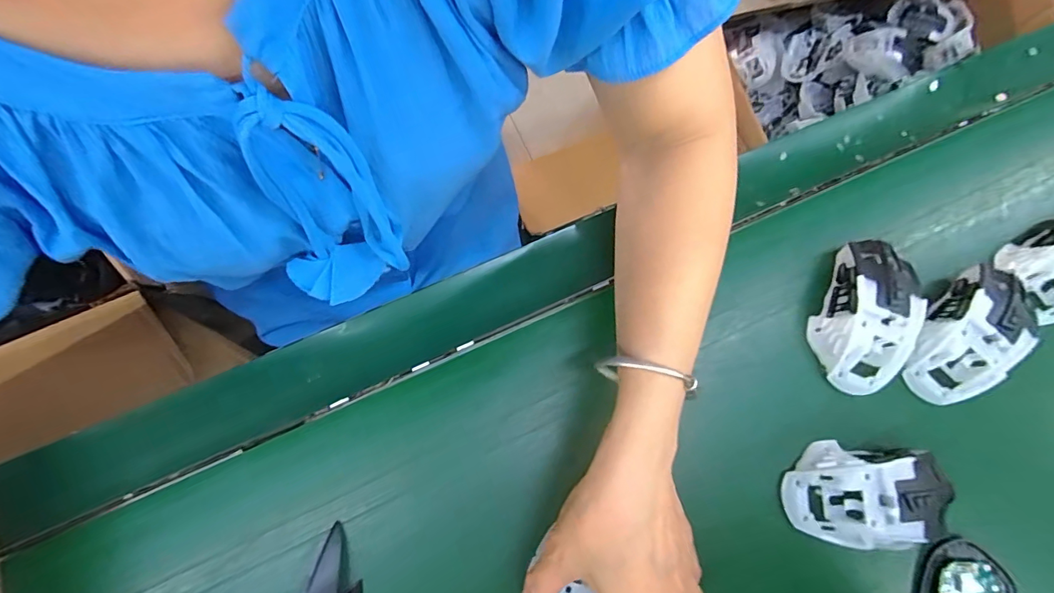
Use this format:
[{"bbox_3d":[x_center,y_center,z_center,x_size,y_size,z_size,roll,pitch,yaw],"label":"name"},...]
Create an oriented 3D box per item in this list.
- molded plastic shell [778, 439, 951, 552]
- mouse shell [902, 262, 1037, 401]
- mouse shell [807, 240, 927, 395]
[{"bbox_3d":[0.242,0.137,0.308,0.113,0.039,0.066,8,79,-3],"label":"molded plastic shell"},{"bbox_3d":[0.339,0.030,0.337,0.112,0.035,0.059,-42,86,-10],"label":"mouse shell"},{"bbox_3d":[0.261,0.014,0.336,0.064,0.036,0.116,28,78,1],"label":"mouse shell"}]

